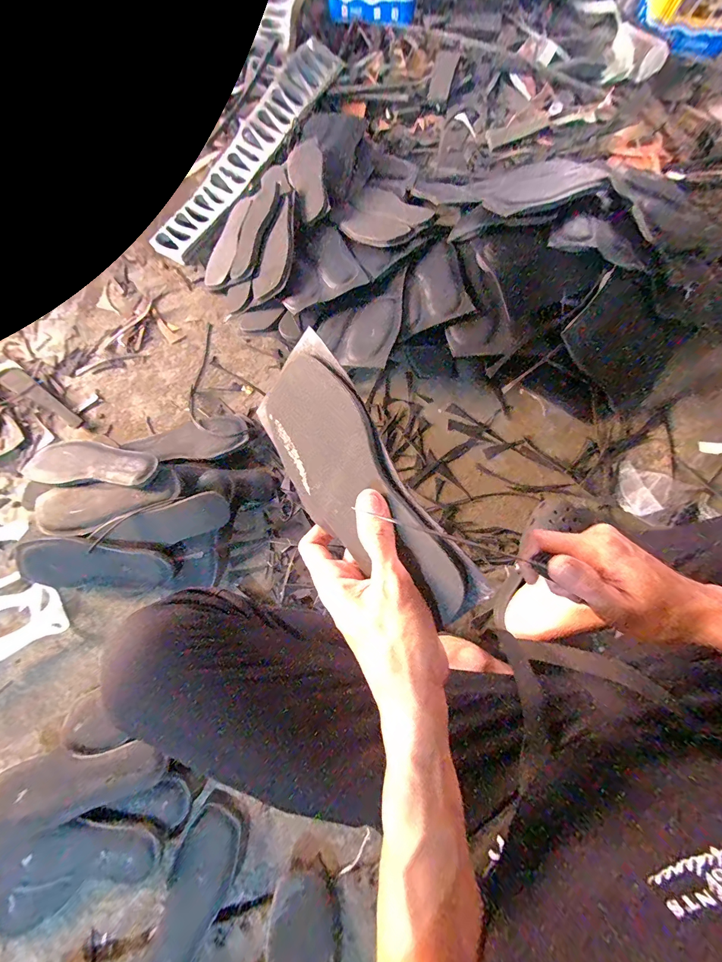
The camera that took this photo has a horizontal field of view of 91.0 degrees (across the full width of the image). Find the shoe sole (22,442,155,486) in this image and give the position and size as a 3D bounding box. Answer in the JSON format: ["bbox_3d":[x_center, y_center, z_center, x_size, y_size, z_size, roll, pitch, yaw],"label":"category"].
[{"bbox_3d":[-0.474,-0.031,0.616,0.235,0.031,0.075,5,74,2],"label":"shoe sole"}]

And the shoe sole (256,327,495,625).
[{"bbox_3d":[-0.012,-0.001,0.277,0.092,0.011,0.241,-41,69,24],"label":"shoe sole"}]

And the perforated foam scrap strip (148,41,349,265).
[{"bbox_3d":[-0.266,-0.804,0.853,0.098,0.025,0.677,35,84,-5],"label":"perforated foam scrap strip"}]

